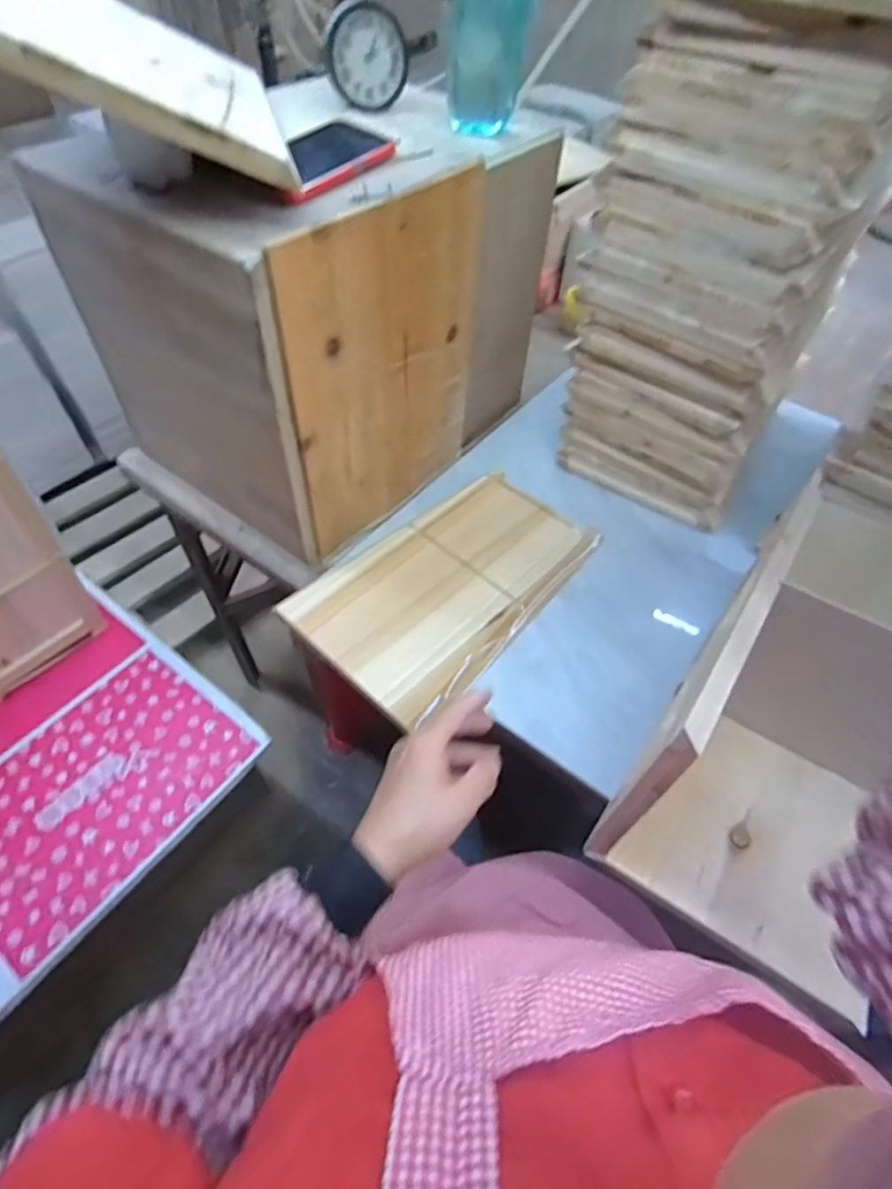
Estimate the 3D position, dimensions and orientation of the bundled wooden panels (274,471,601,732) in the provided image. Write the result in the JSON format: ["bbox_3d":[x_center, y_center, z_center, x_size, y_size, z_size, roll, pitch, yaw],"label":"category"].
[{"bbox_3d":[0.004,-0.023,0.699,0.210,0.021,0.350,36,60,23],"label":"bundled wooden panels"}]

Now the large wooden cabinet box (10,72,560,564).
[{"bbox_3d":[-0.133,-0.363,0.739,0.323,0.356,0.475,32,59,20],"label":"large wooden cabinet box"}]

